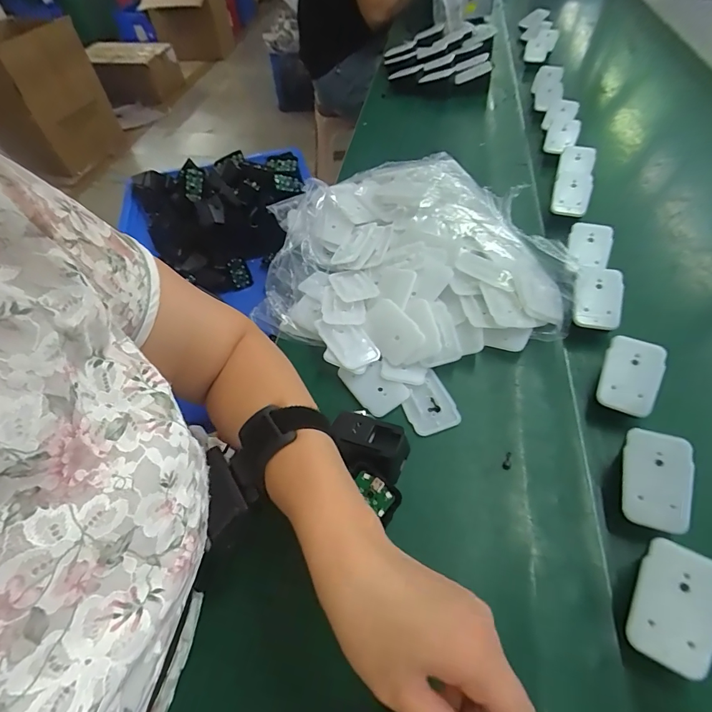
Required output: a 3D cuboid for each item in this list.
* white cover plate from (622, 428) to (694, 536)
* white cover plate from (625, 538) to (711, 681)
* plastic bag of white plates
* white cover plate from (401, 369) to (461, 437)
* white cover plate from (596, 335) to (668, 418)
[{"bbox_3d":[0.219,0.090,0.296,0.042,0.004,0.068,11,77,24],"label":"white cover plate"},{"bbox_3d":[0.197,0.153,0.249,0.043,0.004,0.068,18,76,30],"label":"white cover plate"},{"bbox_3d":[0.031,-0.127,0.470,0.296,0.081,0.320,-13,53,-5],"label":"plastic bag of white plates"},{"bbox_3d":[0.066,0.044,0.376,0.044,0.004,0.057,-20,54,-11],"label":"white cover plate"},{"bbox_3d":[0.239,0.017,0.353,0.043,0.004,0.066,19,78,24],"label":"white cover plate"}]

